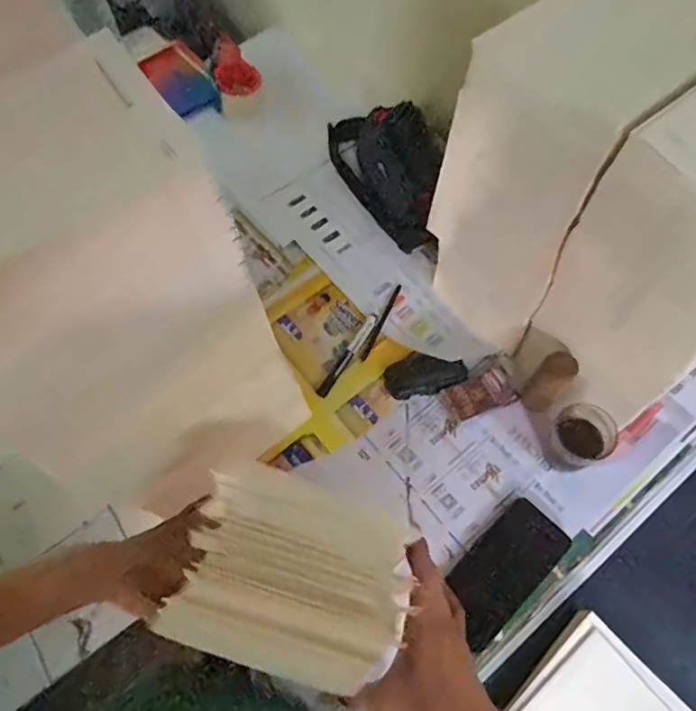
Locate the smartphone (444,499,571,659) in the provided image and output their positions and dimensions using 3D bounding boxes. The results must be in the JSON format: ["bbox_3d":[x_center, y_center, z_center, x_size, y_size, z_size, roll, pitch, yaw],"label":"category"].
[{"bbox_3d":[0.180,0.246,0.632,0.162,0.007,0.078,-41,68,-17],"label":"smartphone"}]

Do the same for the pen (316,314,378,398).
[{"bbox_3d":[0.001,-0.002,0.772,0.015,0.019,0.142,30,68,16],"label":"pen"}]

